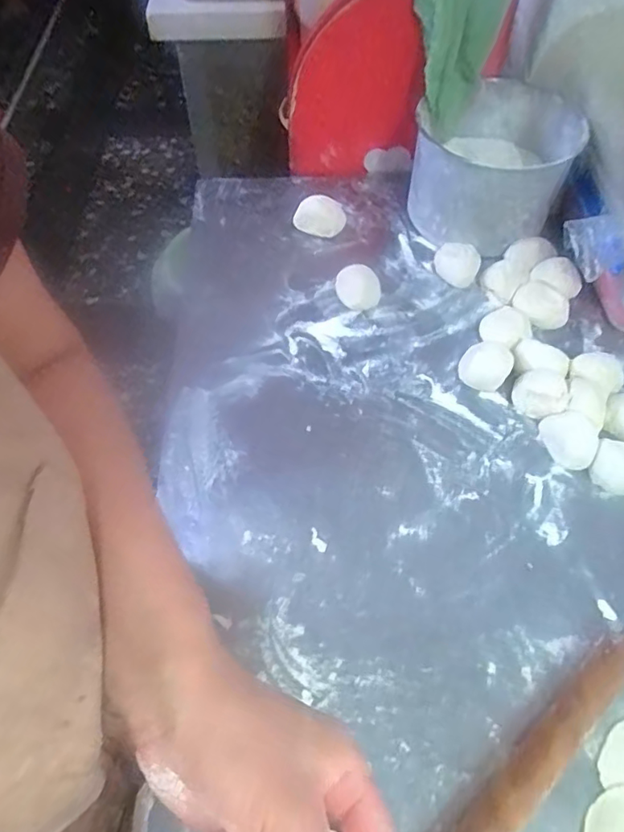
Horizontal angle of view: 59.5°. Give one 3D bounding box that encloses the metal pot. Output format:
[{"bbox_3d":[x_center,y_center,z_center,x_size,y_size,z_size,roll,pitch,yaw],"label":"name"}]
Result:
[{"bbox_3d":[0.239,-0.338,0.752,0.192,0.155,0.198,0,57,0],"label":"metal pot"}]

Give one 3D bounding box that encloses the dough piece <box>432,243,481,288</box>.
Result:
[{"bbox_3d":[0.192,-0.203,0.729,0.065,0.033,0.049,30,62,18],"label":"dough piece"}]

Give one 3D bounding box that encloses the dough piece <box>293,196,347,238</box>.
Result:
[{"bbox_3d":[0.011,-0.284,0.783,0.075,0.037,0.052,2,57,2],"label":"dough piece"}]

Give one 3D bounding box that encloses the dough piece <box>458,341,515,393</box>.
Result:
[{"bbox_3d":[0.203,-0.059,0.640,0.053,0.028,0.052,0,57,0],"label":"dough piece"}]

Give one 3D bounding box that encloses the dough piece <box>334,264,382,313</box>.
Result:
[{"bbox_3d":[0.059,-0.163,0.700,0.057,0.026,0.061,2,57,2],"label":"dough piece"}]

